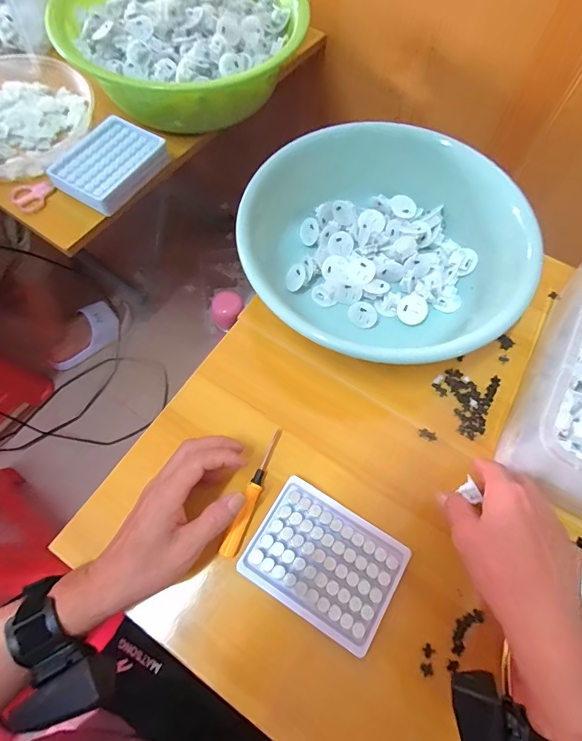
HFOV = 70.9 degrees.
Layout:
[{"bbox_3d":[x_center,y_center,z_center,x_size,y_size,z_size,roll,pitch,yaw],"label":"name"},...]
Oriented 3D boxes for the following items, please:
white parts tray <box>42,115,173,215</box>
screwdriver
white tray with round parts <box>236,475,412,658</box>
[{"bbox_3d":[-0.245,-0.279,0.551,0.098,0.032,0.135,35,71,13],"label":"white parts tray"},{"bbox_3d":[-0.036,0.115,0.395,0.014,0.014,0.126,20,62,7],"label":"screwdriver"},{"bbox_3d":[0.031,0.177,0.382,0.131,0.018,0.101,31,70,11],"label":"white tray with round parts"}]

